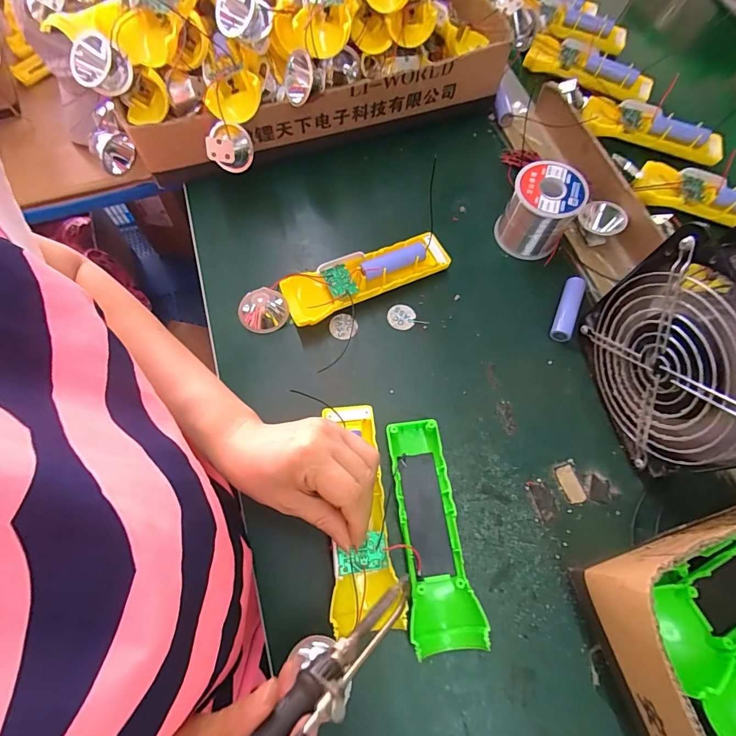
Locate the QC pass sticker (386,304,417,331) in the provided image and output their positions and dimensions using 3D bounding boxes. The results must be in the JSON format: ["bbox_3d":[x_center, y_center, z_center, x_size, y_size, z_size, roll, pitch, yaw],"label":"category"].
[{"bbox_3d":[0.032,-0.050,0.391,0.026,0.004,0.025,18,70,6],"label":"QC pass sticker"}]

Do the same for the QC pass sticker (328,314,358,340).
[{"bbox_3d":[-0.023,-0.040,0.387,0.026,0.004,0.025,-29,72,-11],"label":"QC pass sticker"}]

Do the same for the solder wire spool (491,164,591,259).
[{"bbox_3d":[0.170,-0.155,0.406,0.064,0.069,0.061,0,69,-1],"label":"solder wire spool"}]

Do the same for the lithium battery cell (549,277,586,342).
[{"bbox_3d":[0.193,-0.056,0.389,0.020,0.015,0.066,20,70,7],"label":"lithium battery cell"}]

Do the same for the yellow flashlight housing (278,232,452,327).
[{"bbox_3d":[-0.001,-0.090,0.393,0.160,0.033,0.050,-27,72,-11],"label":"yellow flashlight housing"}]

